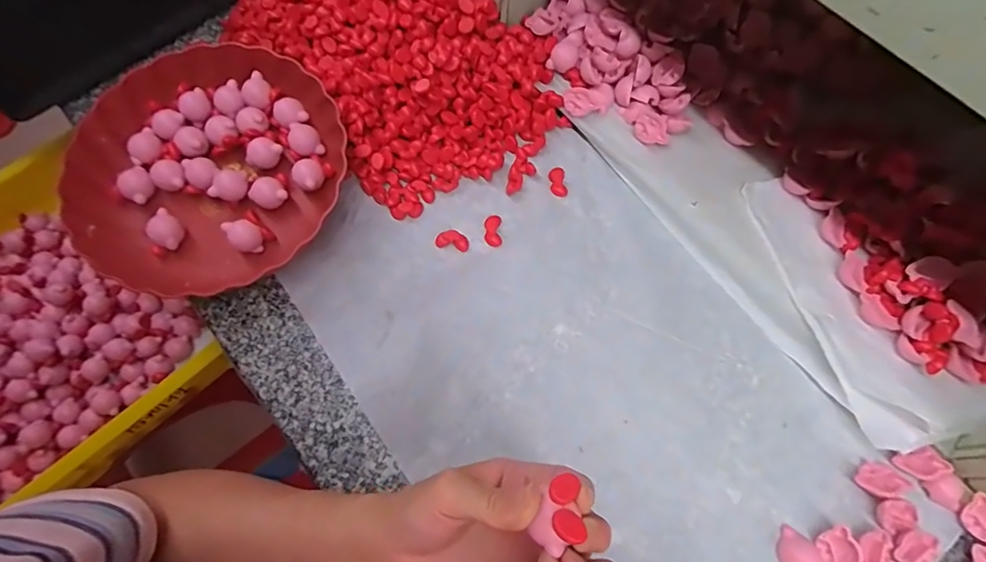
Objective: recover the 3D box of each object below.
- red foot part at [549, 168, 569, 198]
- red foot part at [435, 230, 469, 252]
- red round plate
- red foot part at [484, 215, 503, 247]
[{"bbox_3d":[0.065,-0.099,0.492,0.017,0.005,0.031,-8,70,-4],"label":"red foot part"},{"bbox_3d":[-0.038,-0.039,0.464,0.031,0.009,0.015,12,70,3],"label":"red foot part"},{"bbox_3d":[-0.263,-0.105,0.454,0.224,0.056,0.233,0,70,-1],"label":"red round plate"},{"bbox_3d":[0.000,-0.048,0.471,0.016,0.006,0.032,-1,70,-2],"label":"red foot part"}]

